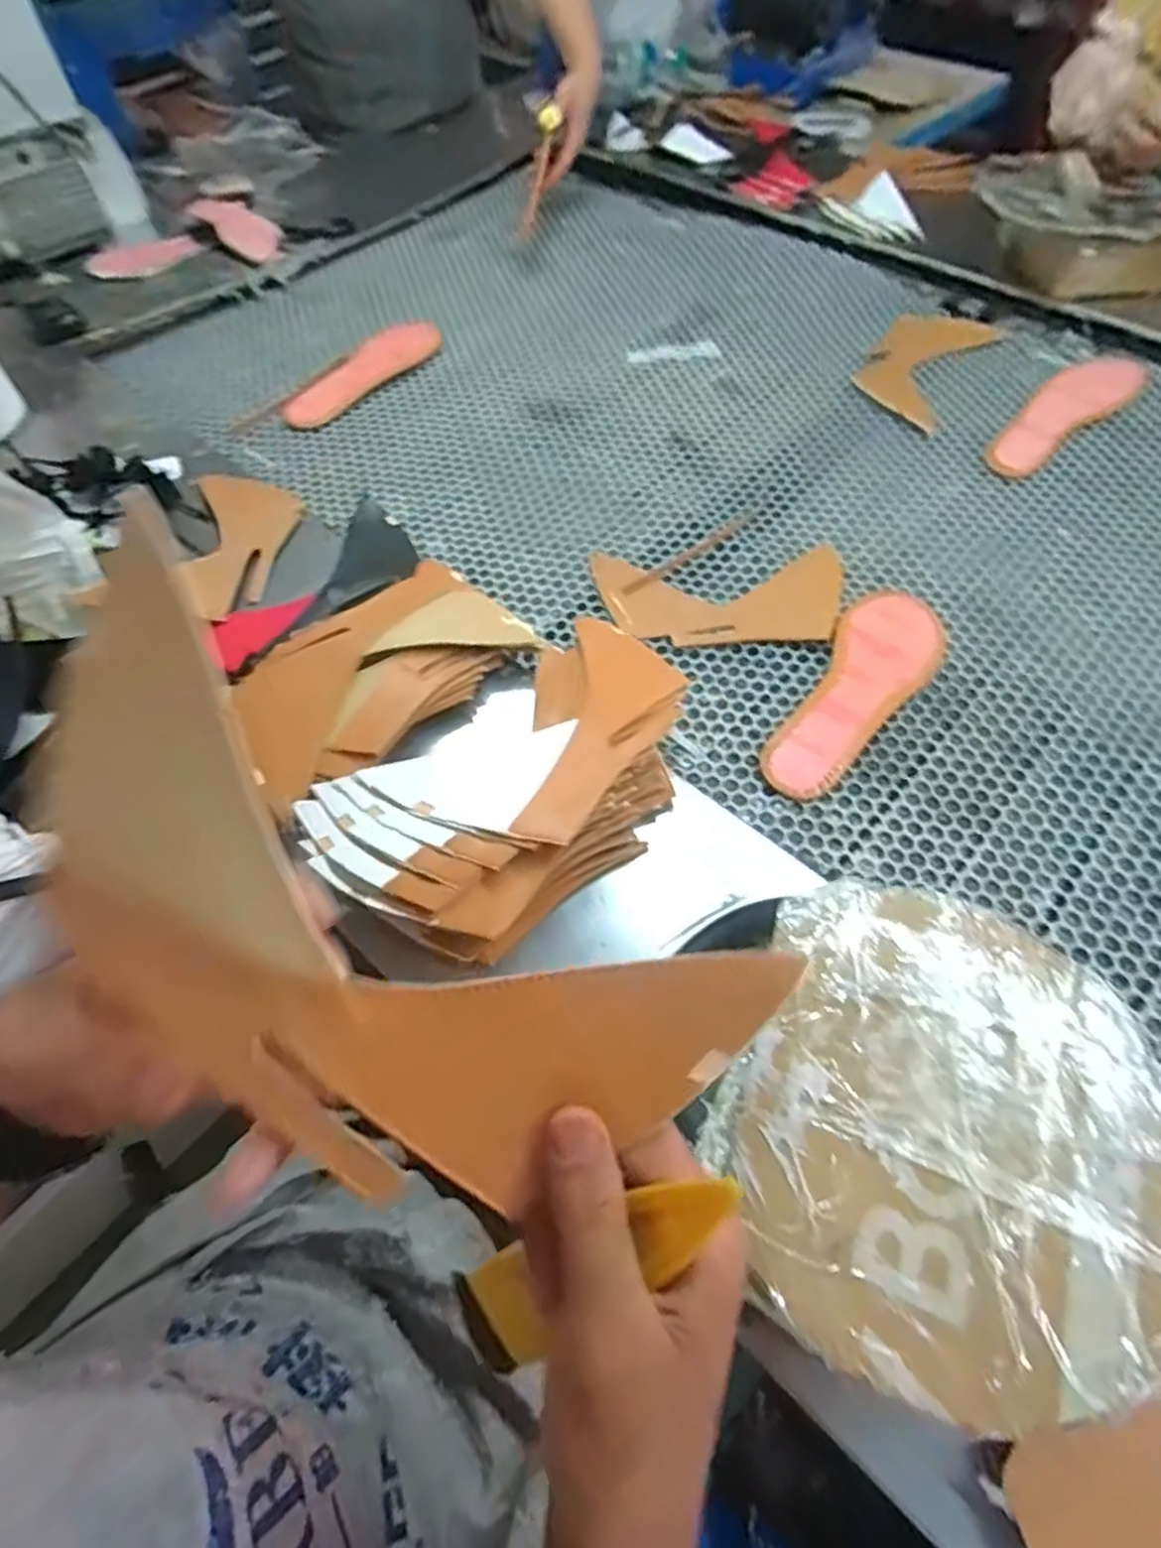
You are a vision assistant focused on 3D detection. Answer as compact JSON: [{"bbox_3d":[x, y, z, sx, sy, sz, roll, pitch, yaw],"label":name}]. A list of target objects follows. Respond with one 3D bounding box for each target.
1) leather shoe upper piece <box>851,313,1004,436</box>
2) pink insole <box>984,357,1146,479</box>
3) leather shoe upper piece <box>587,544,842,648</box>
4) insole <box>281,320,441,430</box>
[{"bbox_3d":[0.418,-0.504,0.858,0.118,0.010,0.235,31,66,18],"label":"leather shoe upper piece"},{"bbox_3d":[0.540,-0.409,0.788,0.260,0.006,0.077,-35,63,-17],"label":"pink insole"},{"bbox_3d":[0.130,-0.166,0.658,0.231,0.006,0.119,0,59,3],"label":"leather shoe upper piece"},{"bbox_3d":[-0.257,-0.496,0.860,0.066,0.021,0.249,28,64,18],"label":"insole"}]

